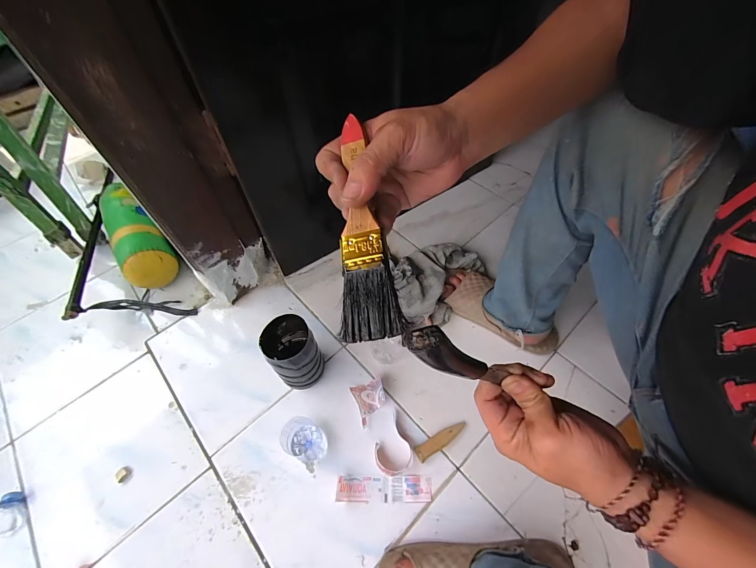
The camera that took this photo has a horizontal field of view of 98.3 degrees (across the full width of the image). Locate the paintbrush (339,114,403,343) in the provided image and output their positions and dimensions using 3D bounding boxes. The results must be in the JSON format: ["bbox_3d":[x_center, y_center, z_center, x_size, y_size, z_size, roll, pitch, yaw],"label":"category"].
[{"bbox_3d":[-0.012,-0.043,0.225,0.035,0.010,0.162,-6,73,1],"label":"paintbrush"}]

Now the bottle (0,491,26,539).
[{"bbox_3d":[-0.614,0.380,0.538,0.040,0.040,0.064,-3,58,3],"label":"bottle"}]

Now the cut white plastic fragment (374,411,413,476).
[{"bbox_3d":[0.019,0.272,0.552,0.062,0.008,0.088,-24,59,-10],"label":"cut white plastic fragment"}]

